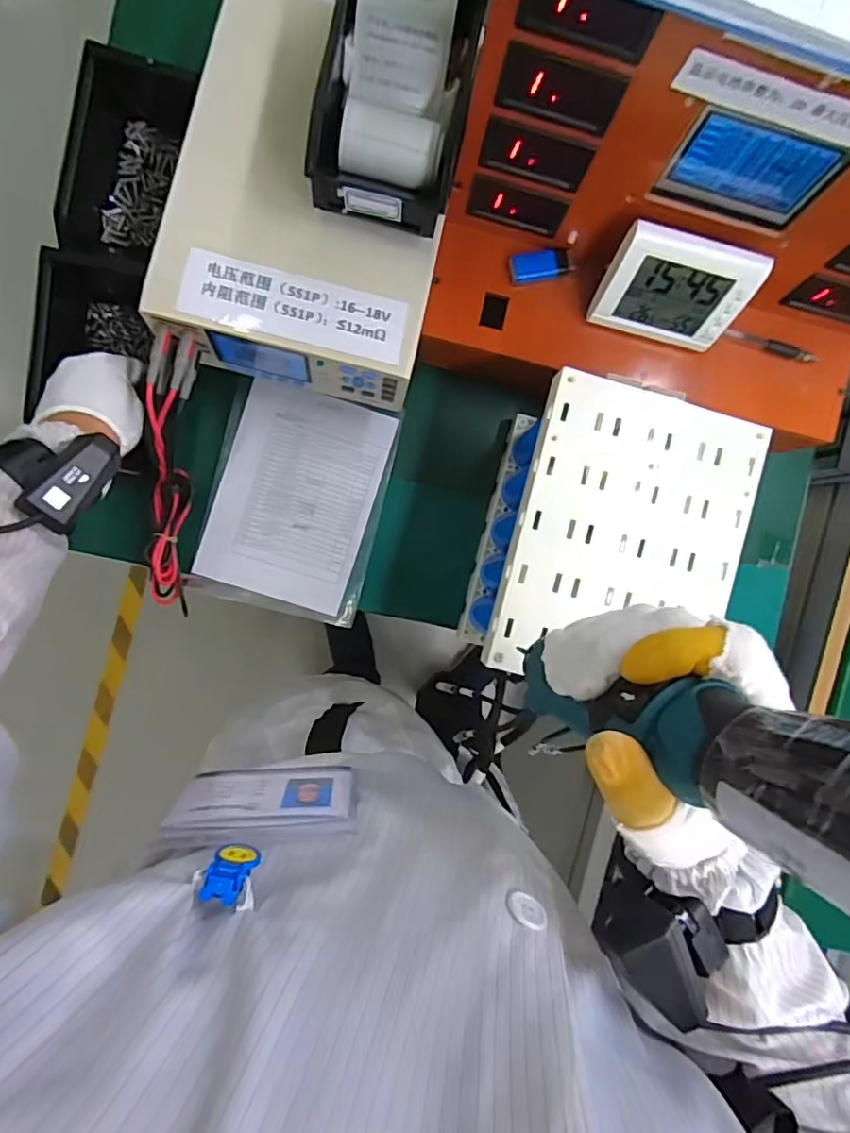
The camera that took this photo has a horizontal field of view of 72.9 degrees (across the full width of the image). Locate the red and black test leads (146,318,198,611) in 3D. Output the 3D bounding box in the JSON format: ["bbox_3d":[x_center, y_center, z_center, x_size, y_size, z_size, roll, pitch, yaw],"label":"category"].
[{"bbox_3d":[-0.227,-0.077,0.516,0.032,0.057,0.254,12,119,-6],"label":"red and black test leads"}]

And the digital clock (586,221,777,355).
[{"bbox_3d":[0.206,-0.230,0.475,0.109,0.090,0.026,13,62,-6],"label":"digital clock"}]

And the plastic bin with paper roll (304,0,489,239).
[{"bbox_3d":[-0.022,-0.357,0.437,0.108,0.065,0.183,12,92,-6],"label":"plastic bin with paper roll"}]

